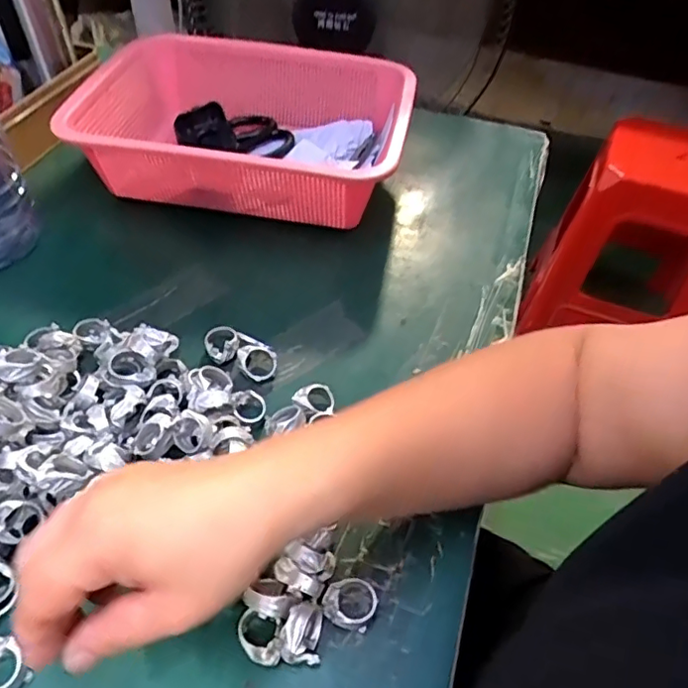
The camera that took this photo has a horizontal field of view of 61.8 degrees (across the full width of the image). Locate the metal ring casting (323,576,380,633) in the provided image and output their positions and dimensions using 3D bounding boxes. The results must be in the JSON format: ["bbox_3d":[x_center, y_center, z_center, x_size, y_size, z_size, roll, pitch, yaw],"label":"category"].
[{"bbox_3d":[0.004,0.141,0.315,0.028,0.011,0.026,3,49,-4],"label":"metal ring casting"}]

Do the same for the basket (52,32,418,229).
[{"bbox_3d":[-0.087,-0.209,0.561,0.289,0.105,0.214,13,49,5],"label":"basket"}]

